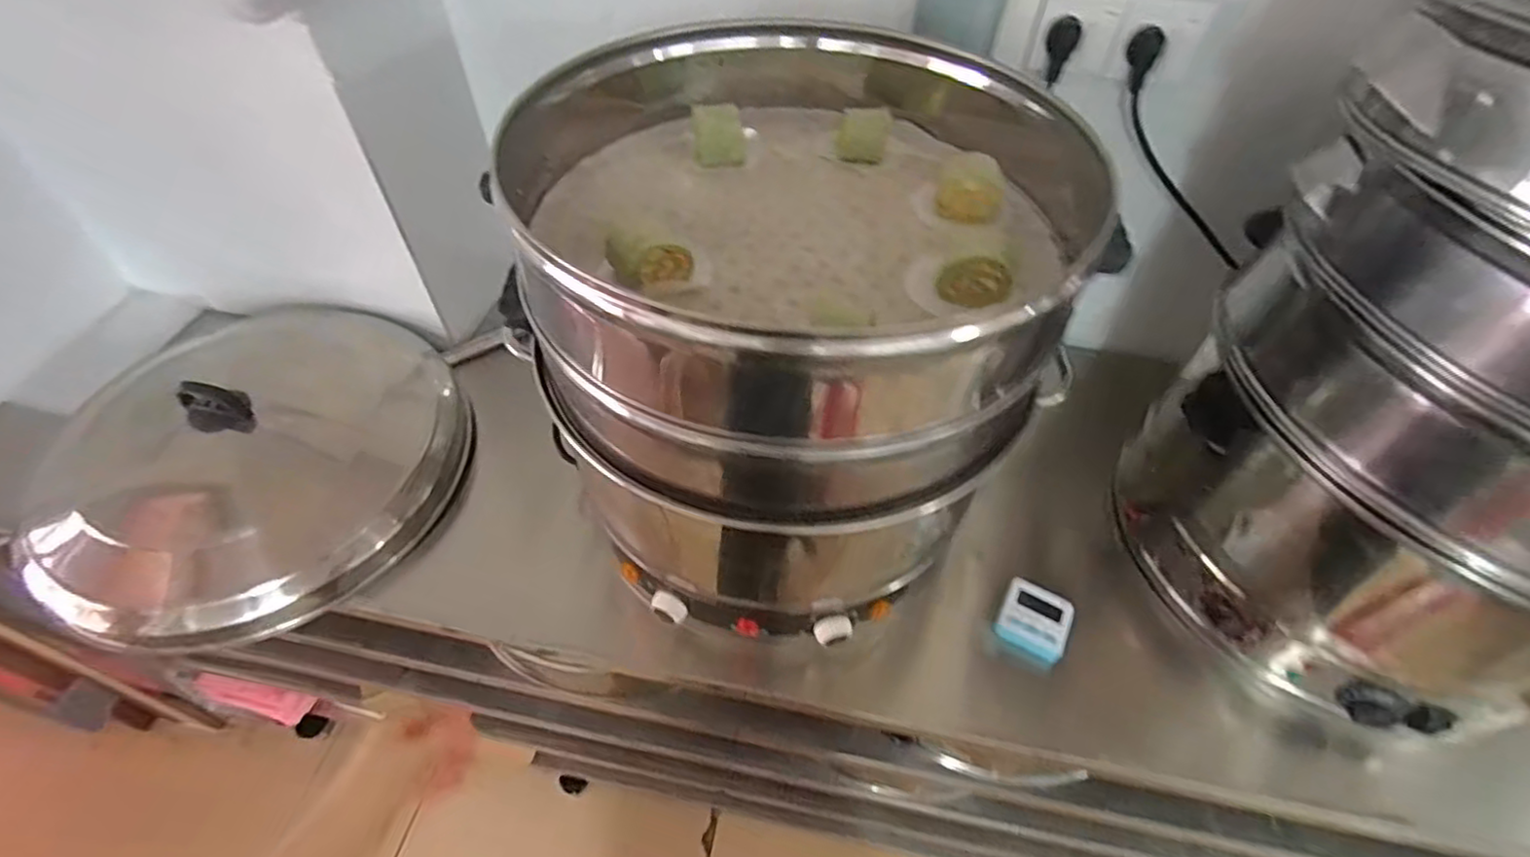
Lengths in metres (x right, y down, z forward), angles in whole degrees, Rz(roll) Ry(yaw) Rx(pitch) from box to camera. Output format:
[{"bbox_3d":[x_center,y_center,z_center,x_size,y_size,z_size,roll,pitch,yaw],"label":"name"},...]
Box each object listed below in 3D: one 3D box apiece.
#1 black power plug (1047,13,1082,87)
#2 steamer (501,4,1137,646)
[{"bbox_3d":[0.339,-0.439,0.761,0.032,0.066,0.027,26,56,15],"label":"black power plug"},{"bbox_3d":[0.022,-0.110,0.694,0.461,0.433,0.502,-25,59,-20],"label":"steamer"}]

